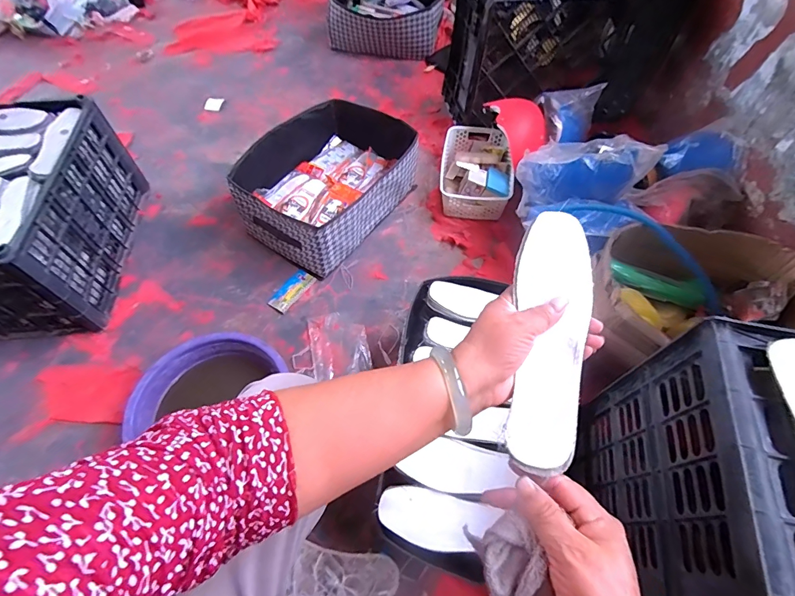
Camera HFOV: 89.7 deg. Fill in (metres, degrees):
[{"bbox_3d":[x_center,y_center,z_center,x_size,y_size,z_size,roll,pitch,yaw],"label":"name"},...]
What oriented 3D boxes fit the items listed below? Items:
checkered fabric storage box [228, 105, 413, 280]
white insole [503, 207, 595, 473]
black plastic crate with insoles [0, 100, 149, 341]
[{"bbox_3d":[-0.171,-0.308,1.062,0.324,0.189,0.453,29,63,16],"label":"checkered fabric storage box"},{"bbox_3d":[0.131,0.032,0.340,0.066,0.016,0.216,8,77,6],"label":"white insole"},{"bbox_3d":[-0.879,-0.184,0.936,0.396,0.276,0.489,-5,59,-4],"label":"black plastic crate with insoles"}]

